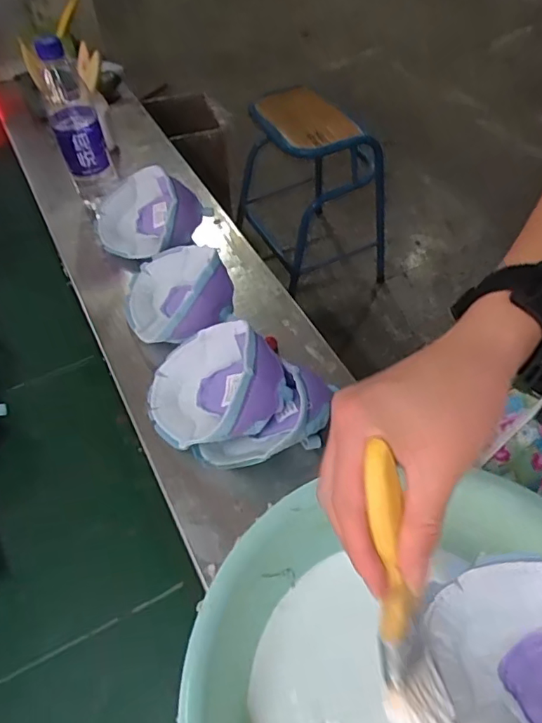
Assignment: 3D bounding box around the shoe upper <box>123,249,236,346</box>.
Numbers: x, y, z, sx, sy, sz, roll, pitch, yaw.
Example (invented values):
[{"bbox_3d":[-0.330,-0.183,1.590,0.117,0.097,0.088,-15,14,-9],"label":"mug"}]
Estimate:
[{"bbox_3d":[-0.116,-0.083,0.650,0.126,0.074,0.137,-19,55,-11],"label":"shoe upper"}]

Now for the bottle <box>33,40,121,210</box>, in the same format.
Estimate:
[{"bbox_3d":[-0.258,-0.318,0.694,0.061,0.195,0.055,-18,55,-13],"label":"bottle"}]

